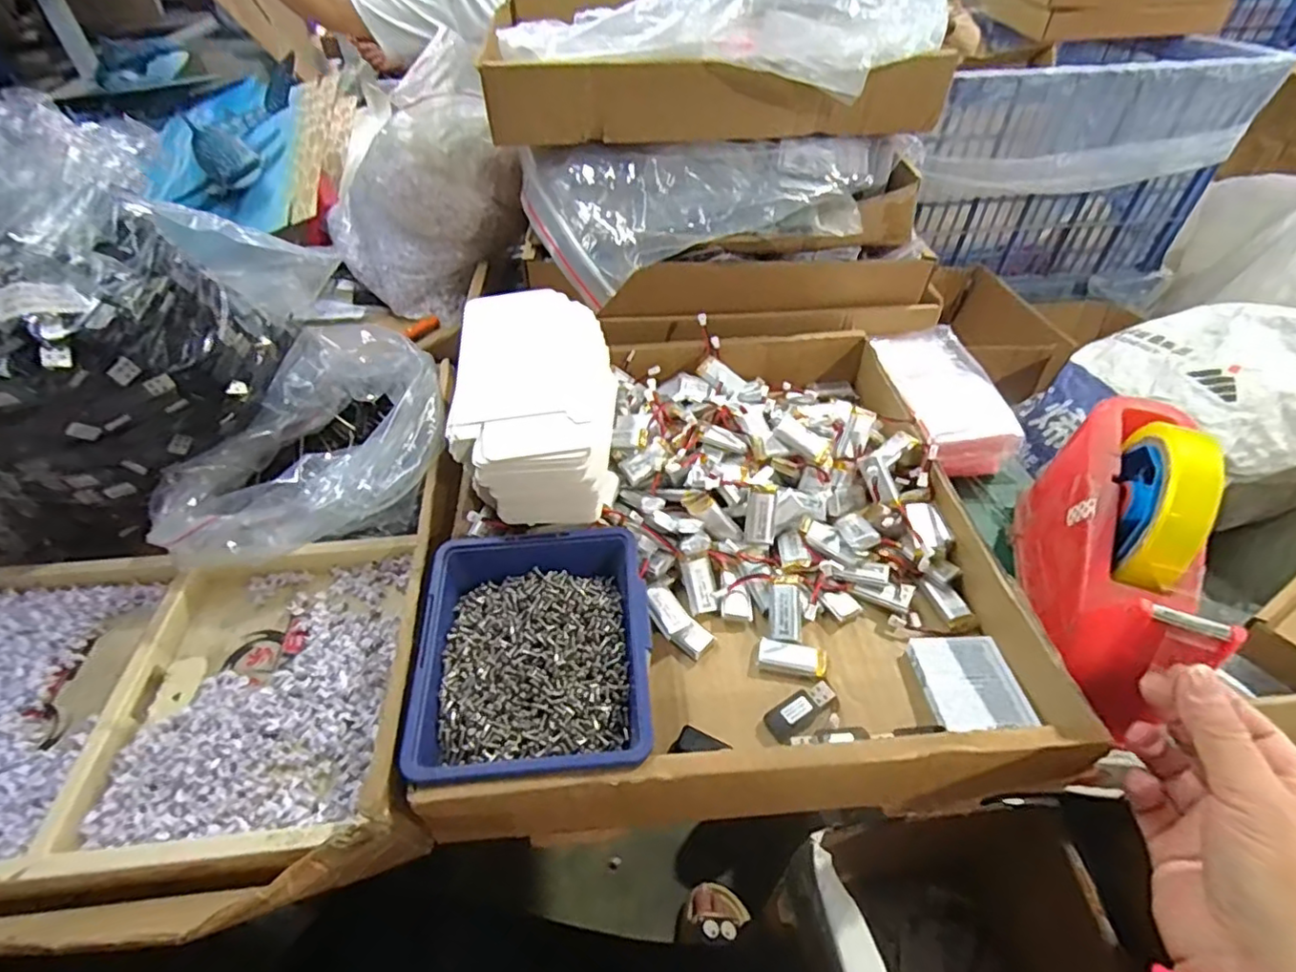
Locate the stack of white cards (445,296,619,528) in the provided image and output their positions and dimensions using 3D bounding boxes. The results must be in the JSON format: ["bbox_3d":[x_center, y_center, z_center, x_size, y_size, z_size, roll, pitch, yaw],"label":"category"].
[{"bbox_3d":[-0.078,-0.056,0.430,0.104,0.078,0.177,-5,46,-4],"label":"stack of white cards"}]

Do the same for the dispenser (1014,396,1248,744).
[{"bbox_3d":[0.274,0.034,0.355,0.070,0.114,0.197,21,50,20],"label":"dispenser"}]

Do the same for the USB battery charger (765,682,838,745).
[{"bbox_3d":[0.089,0.129,0.357,0.046,0.008,0.018,-30,52,-25],"label":"USB battery charger"}]

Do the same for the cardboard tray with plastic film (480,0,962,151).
[{"bbox_3d":[0.053,-0.384,0.518,0.386,0.132,0.211,-1,46,0],"label":"cardboard tray with plastic film"}]

